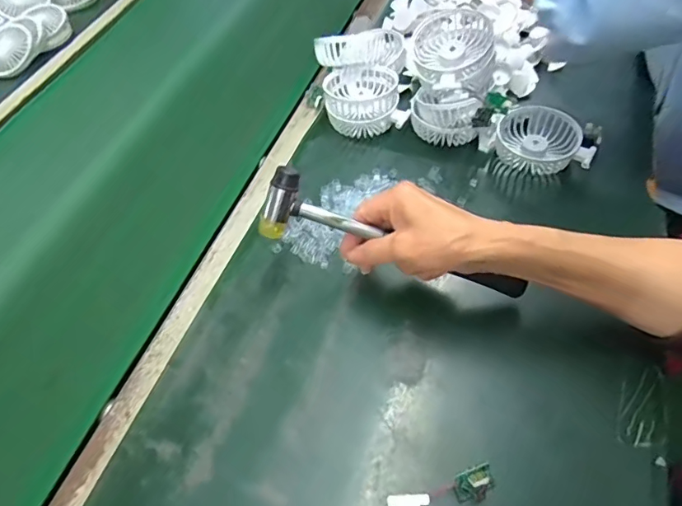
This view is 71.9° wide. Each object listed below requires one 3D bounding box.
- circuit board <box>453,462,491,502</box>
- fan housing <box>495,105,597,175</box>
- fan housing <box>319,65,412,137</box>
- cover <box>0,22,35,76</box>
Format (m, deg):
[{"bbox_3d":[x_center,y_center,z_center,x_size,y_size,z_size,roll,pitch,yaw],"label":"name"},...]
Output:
[{"bbox_3d":[0.100,0.170,0.348,0.031,0.022,0.020,-17,55,-6],"label":"circuit board"},{"bbox_3d":[0.233,-0.129,0.541,0.104,0.038,0.086,19,58,16],"label":"fan housing"},{"bbox_3d":[0.032,-0.190,0.583,0.103,0.049,0.085,3,55,6],"label":"fan housing"},{"bbox_3d":[-0.520,-0.316,0.730,0.076,0.016,0.090,21,75,1],"label":"cover"}]

